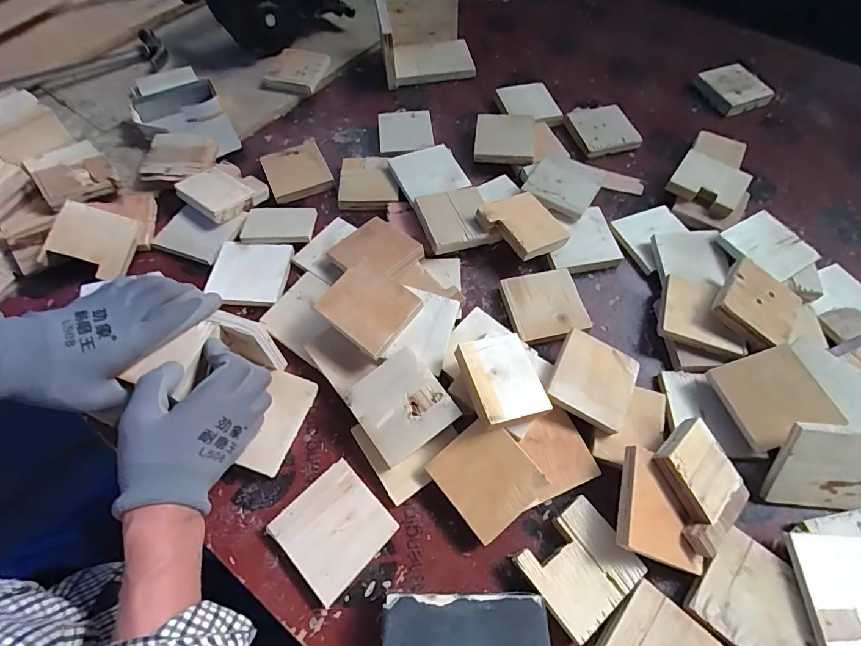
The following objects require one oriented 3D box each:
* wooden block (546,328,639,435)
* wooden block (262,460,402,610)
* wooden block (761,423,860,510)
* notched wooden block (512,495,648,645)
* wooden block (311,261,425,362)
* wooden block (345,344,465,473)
[{"bbox_3d":[0.173,0.060,0.464,0.084,0.013,0.087,30,65,5],"label":"wooden block"},{"bbox_3d":[-0.092,0.197,0.415,0.089,0.016,0.093,41,70,19],"label":"wooden block"},{"bbox_3d":[0.381,0.139,0.415,0.091,0.091,0.007,7,23,5],"label":"wooden block"},{"bbox_3d":[0.136,0.223,0.398,0.090,0.022,0.082,-35,68,-17],"label":"notched wooden block"},{"bbox_3d":[-0.069,-0.017,0.479,0.092,0.017,0.081,36,76,11],"label":"wooden block"},{"bbox_3d":[-0.030,0.084,0.441,0.087,0.025,0.088,-34,67,-16],"label":"wooden block"}]

